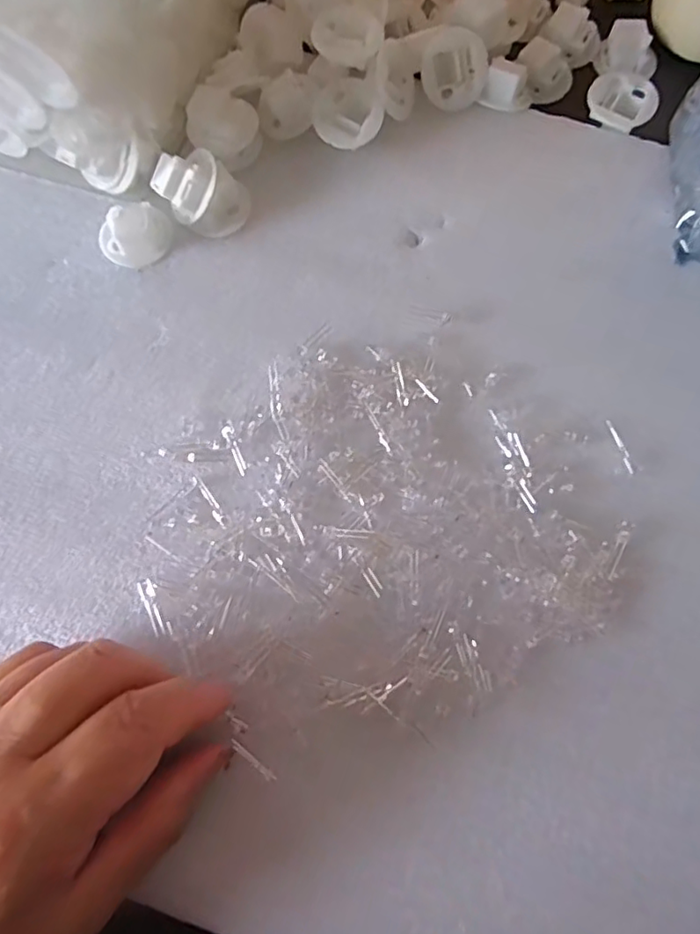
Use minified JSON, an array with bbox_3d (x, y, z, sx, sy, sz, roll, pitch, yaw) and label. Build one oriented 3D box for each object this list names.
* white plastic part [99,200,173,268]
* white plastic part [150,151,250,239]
[{"bbox_3d":[-0.099,-0.106,0.269,0.032,0.015,0.025,-22,75,-5],"label":"white plastic part"},{"bbox_3d":[-0.068,-0.126,0.269,0.034,0.026,0.027,32,77,9],"label":"white plastic part"}]

